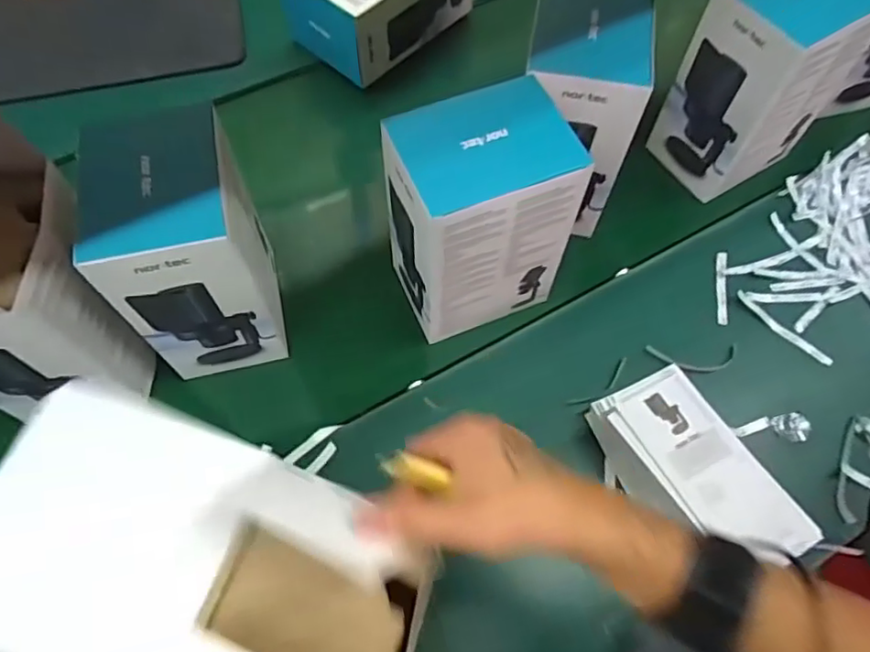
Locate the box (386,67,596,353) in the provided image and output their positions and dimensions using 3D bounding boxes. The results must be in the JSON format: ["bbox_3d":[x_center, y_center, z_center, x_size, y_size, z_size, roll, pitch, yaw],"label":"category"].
[{"bbox_3d":[0.043,-0.105,0.606,0.159,0.224,0.120,-21,67,-10],"label":"box"}]

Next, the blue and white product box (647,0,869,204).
[{"bbox_3d":[0.378,-0.287,0.697,0.157,0.224,0.120,-31,70,-14],"label":"blue and white product box"}]

